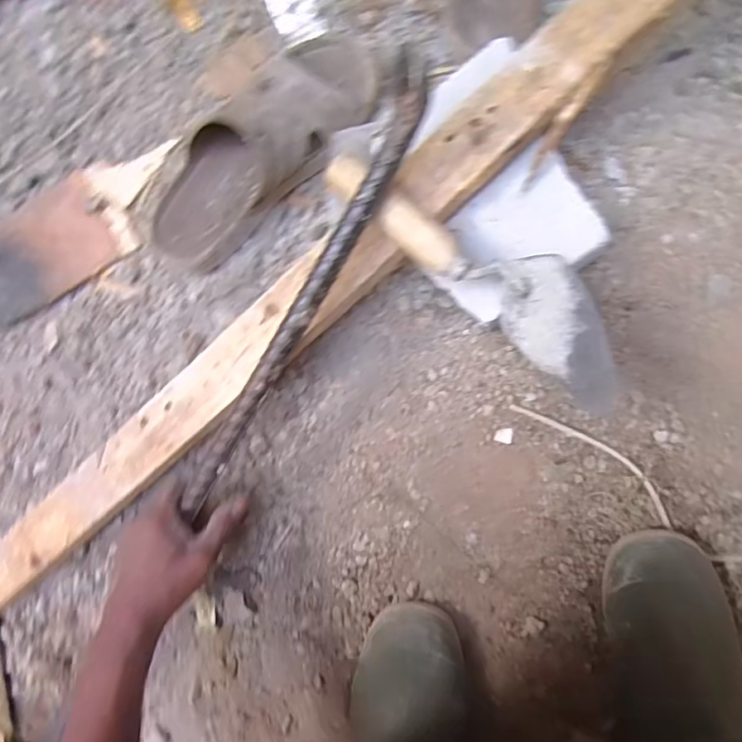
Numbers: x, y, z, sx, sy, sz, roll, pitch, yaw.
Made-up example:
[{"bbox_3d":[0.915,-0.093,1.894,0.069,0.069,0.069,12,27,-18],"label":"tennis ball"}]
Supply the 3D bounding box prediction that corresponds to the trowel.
[{"bbox_3d":[0.090,-0.083,0.415,0.269,0.064,0.063,42,95,6],"label":"trowel"}]

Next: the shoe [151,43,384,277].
[{"bbox_3d":[-0.116,-0.219,0.518,0.281,0.079,0.103,-40,86,7],"label":"shoe"}]

